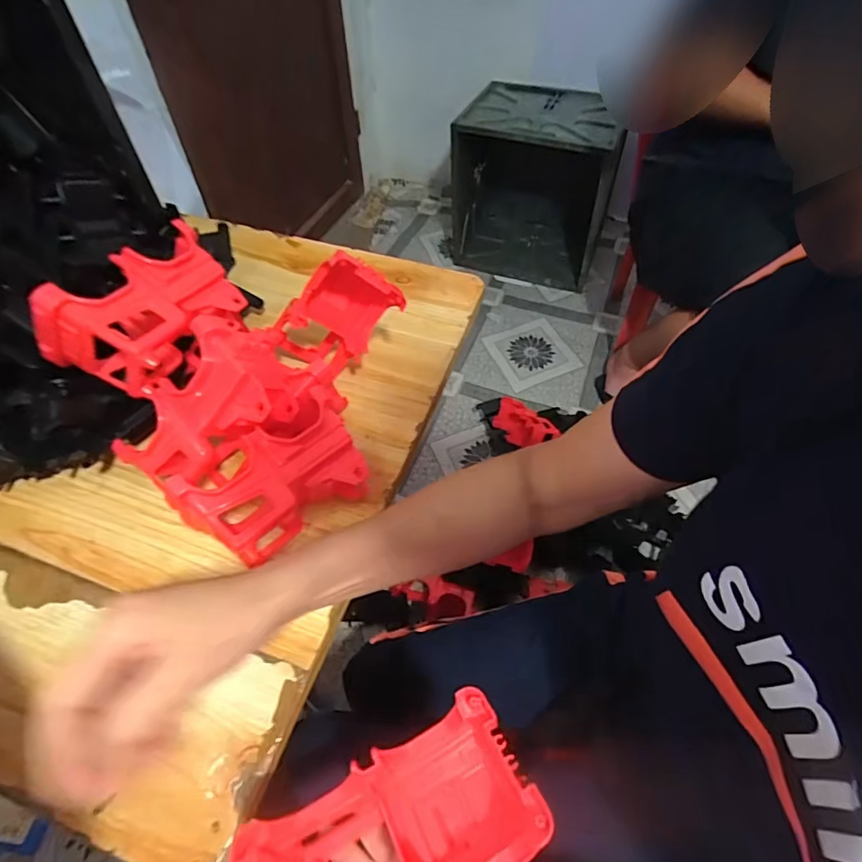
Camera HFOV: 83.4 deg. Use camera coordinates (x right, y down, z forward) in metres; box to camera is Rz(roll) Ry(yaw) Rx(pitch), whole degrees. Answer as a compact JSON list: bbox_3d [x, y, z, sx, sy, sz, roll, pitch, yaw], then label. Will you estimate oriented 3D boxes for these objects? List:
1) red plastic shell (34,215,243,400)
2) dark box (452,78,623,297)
[{"bbox_3d":[-0.232,-0.102,0.412,0.086,0.084,0.153,22,55,18],"label":"red plastic shell"},{"bbox_3d":[0.316,-0.791,1.533,0.457,0.416,0.416,9,52,8],"label":"dark box"}]

